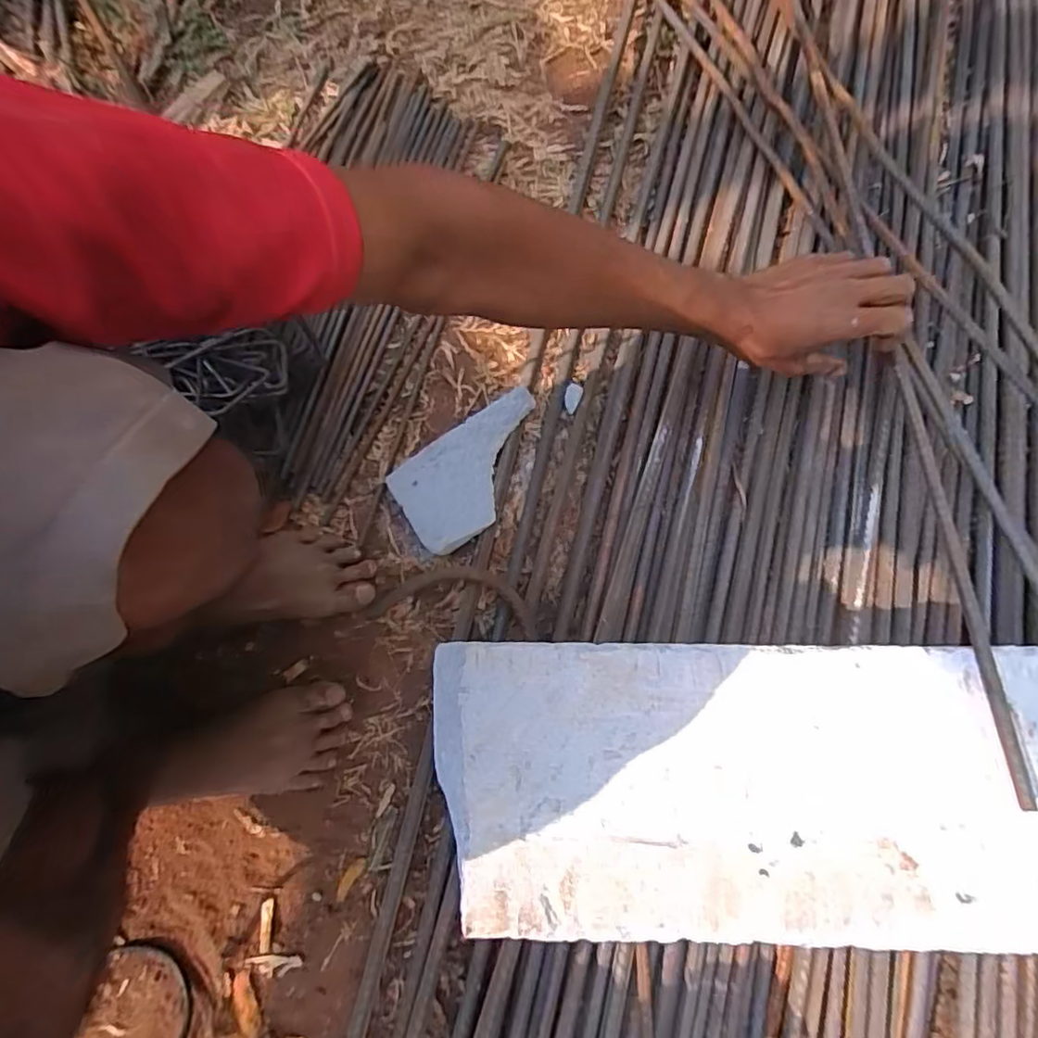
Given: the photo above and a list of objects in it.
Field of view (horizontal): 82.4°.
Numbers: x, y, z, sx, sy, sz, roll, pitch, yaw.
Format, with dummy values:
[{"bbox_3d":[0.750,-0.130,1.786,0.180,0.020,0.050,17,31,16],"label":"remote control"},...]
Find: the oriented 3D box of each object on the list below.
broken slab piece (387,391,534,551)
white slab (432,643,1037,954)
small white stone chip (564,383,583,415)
[{"bbox_3d":[-0.039,-0.045,0.605,0.172,0.038,0.104,-33,77,-7],"label":"broken slab piece"},{"bbox_3d":[0.221,0.188,0.414,0.559,0.028,0.191,0,75,1],"label":"white slab"},{"bbox_3d":[0.056,-0.125,0.615,0.017,0.014,0.028,11,76,4],"label":"small white stone chip"}]

